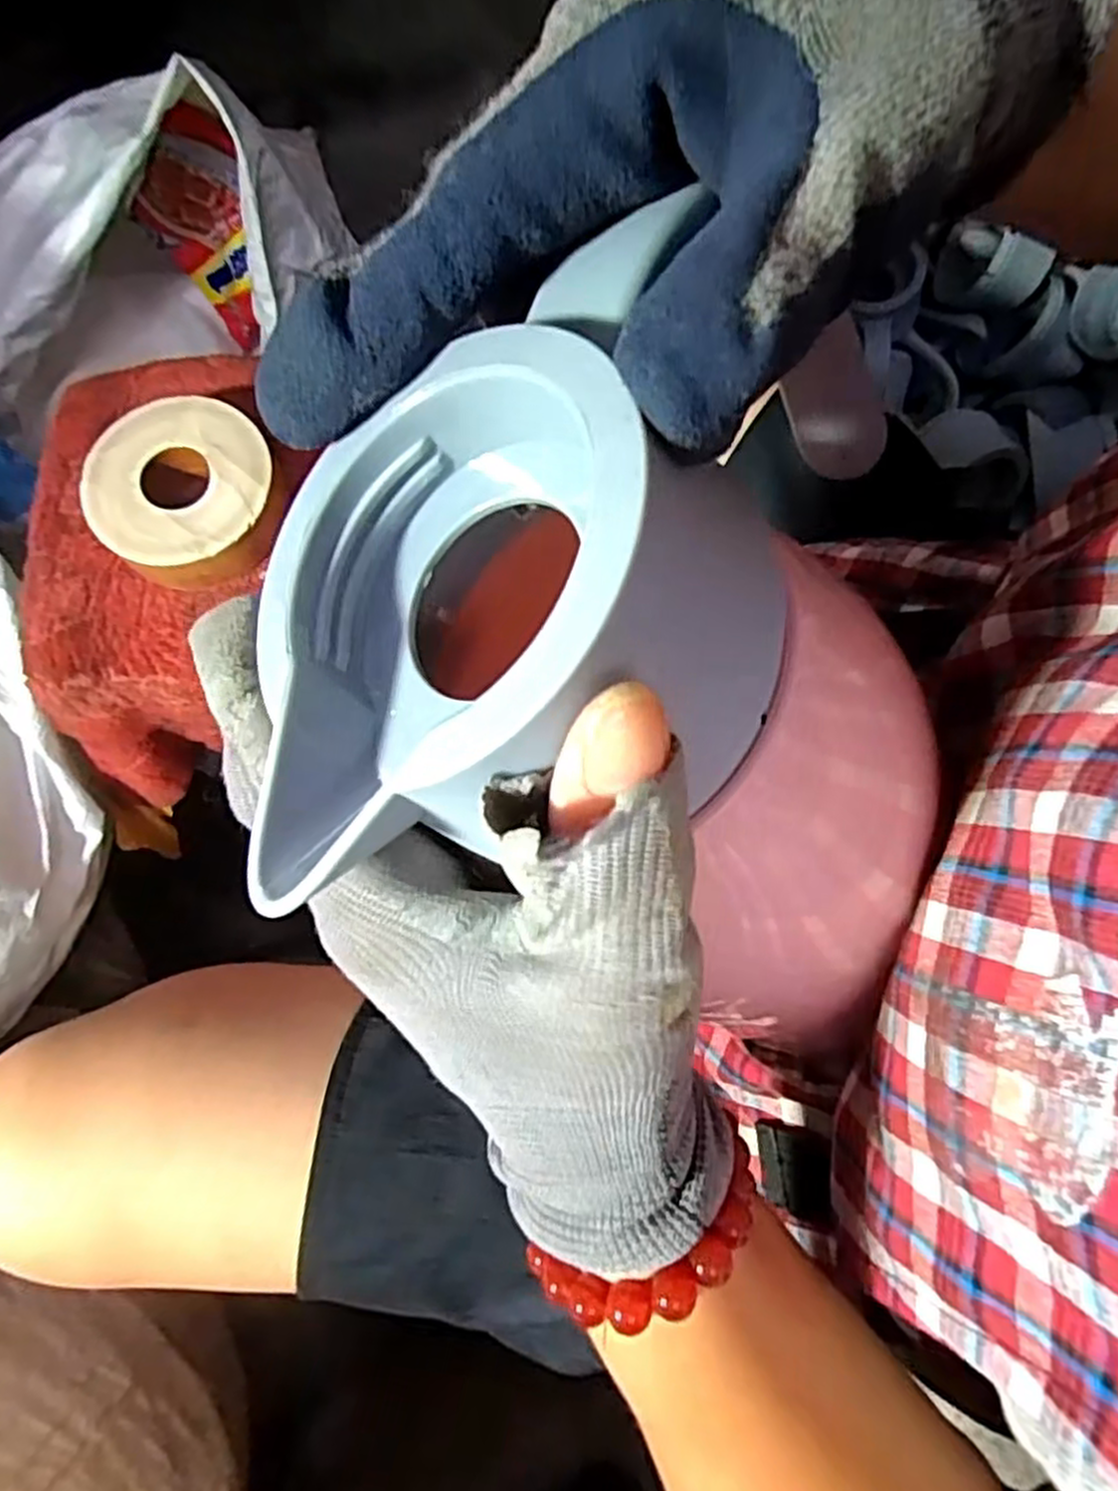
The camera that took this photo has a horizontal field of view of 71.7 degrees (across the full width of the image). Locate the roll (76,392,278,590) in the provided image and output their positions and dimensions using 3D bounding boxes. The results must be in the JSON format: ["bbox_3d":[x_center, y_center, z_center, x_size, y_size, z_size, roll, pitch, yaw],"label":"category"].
[{"bbox_3d":[-0.198,-0.136,0.422,0.104,0.029,0.096,0,75,0],"label":"roll"}]

